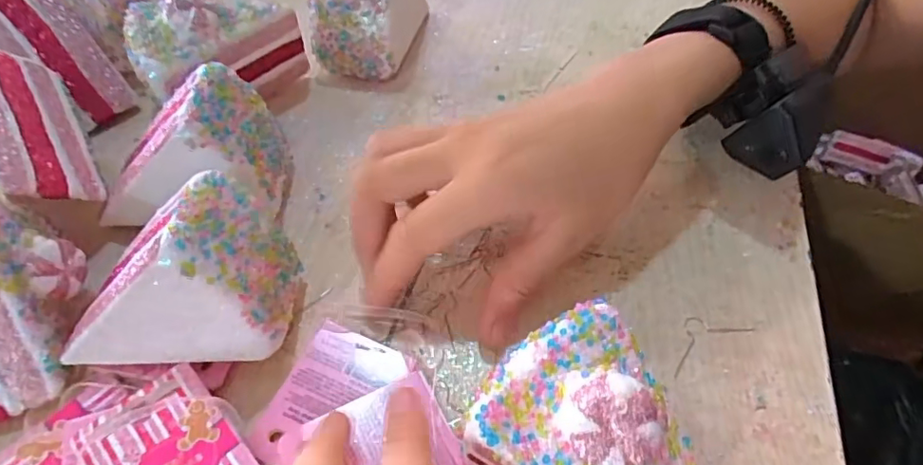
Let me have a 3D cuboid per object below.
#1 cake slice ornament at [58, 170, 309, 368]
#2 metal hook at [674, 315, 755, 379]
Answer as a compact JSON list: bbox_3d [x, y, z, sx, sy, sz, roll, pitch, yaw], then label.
[{"bbox_3d":[-0.109,0.014,0.218,0.078,0.070,0.063,-1,52,-1],"label":"cake slice ornament"},{"bbox_3d":[0.103,0.044,0.237,0.044,0.004,0.017,-23,56,-17],"label":"metal hook"}]

